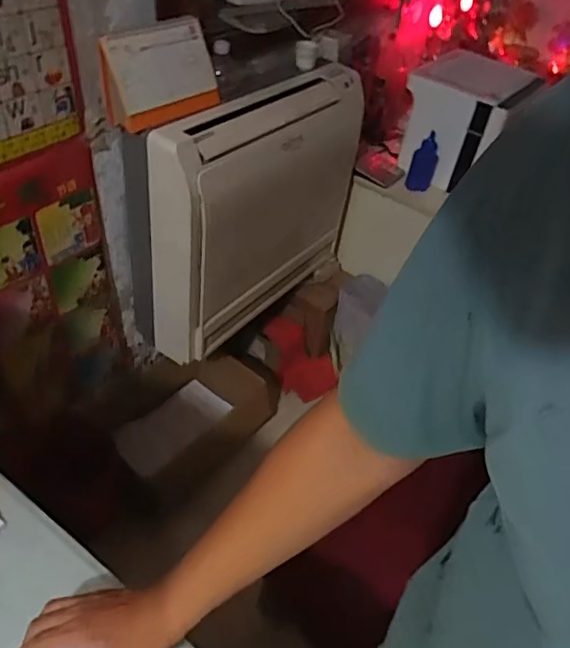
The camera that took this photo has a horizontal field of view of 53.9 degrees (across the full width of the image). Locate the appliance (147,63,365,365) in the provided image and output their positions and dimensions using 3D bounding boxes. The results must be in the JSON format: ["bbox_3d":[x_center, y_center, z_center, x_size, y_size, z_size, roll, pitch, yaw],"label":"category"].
[{"bbox_3d":[-0.052,-0.281,1.394,0.099,0.559,0.709,32,48,23],"label":"appliance"}]

